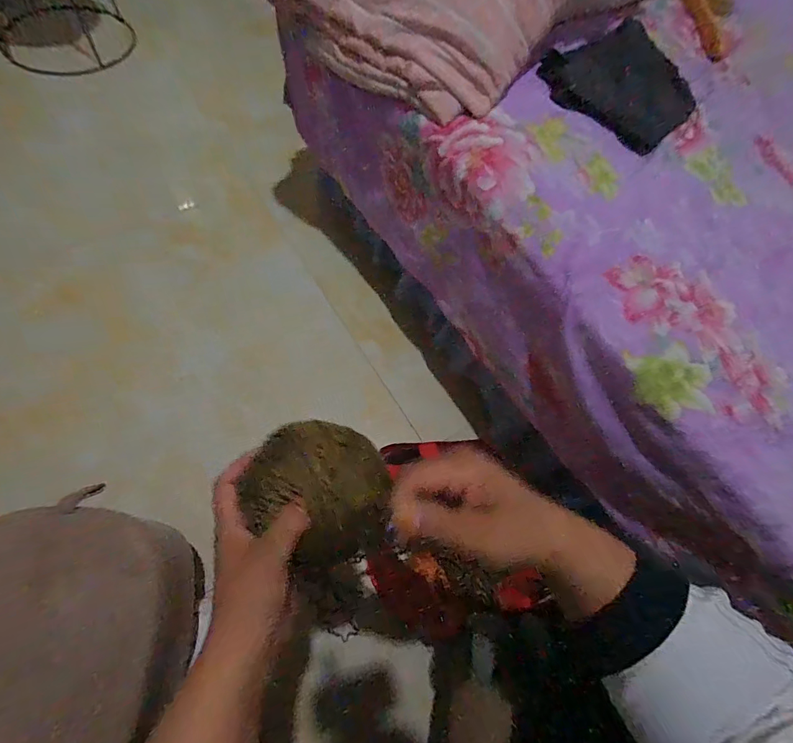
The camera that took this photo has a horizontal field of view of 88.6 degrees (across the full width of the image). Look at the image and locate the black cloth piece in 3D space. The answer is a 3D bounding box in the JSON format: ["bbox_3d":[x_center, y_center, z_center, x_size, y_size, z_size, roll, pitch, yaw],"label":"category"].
[{"bbox_3d":[0.344,-0.426,0.604,0.202,0.021,0.192,-34,79,-7],"label":"black cloth piece"}]

